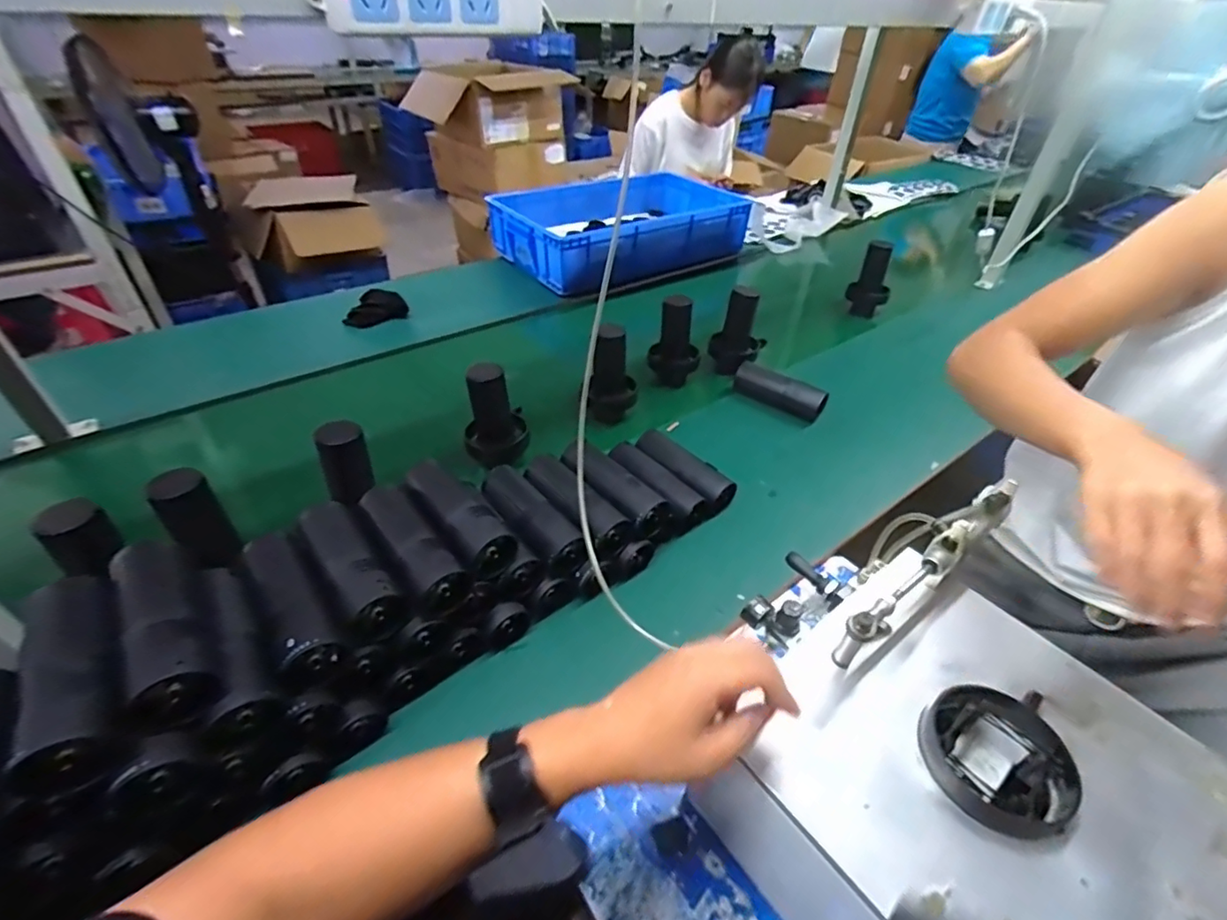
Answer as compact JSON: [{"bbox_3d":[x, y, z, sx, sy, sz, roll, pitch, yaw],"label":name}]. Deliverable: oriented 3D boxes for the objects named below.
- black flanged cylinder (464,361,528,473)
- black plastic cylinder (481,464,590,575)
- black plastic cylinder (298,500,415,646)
[{"bbox_3d":[-0.181,-0.081,0.831,0.096,0.152,0.097,-7,41,-10],"label":"black flanged cylinder"},{"bbox_3d":[-0.099,0.070,0.673,0.057,0.045,0.164,-25,47,-28],"label":"black plastic cylinder"},{"bbox_3d":[-0.262,0.103,0.546,0.056,0.052,0.156,-29,50,-32],"label":"black plastic cylinder"}]

